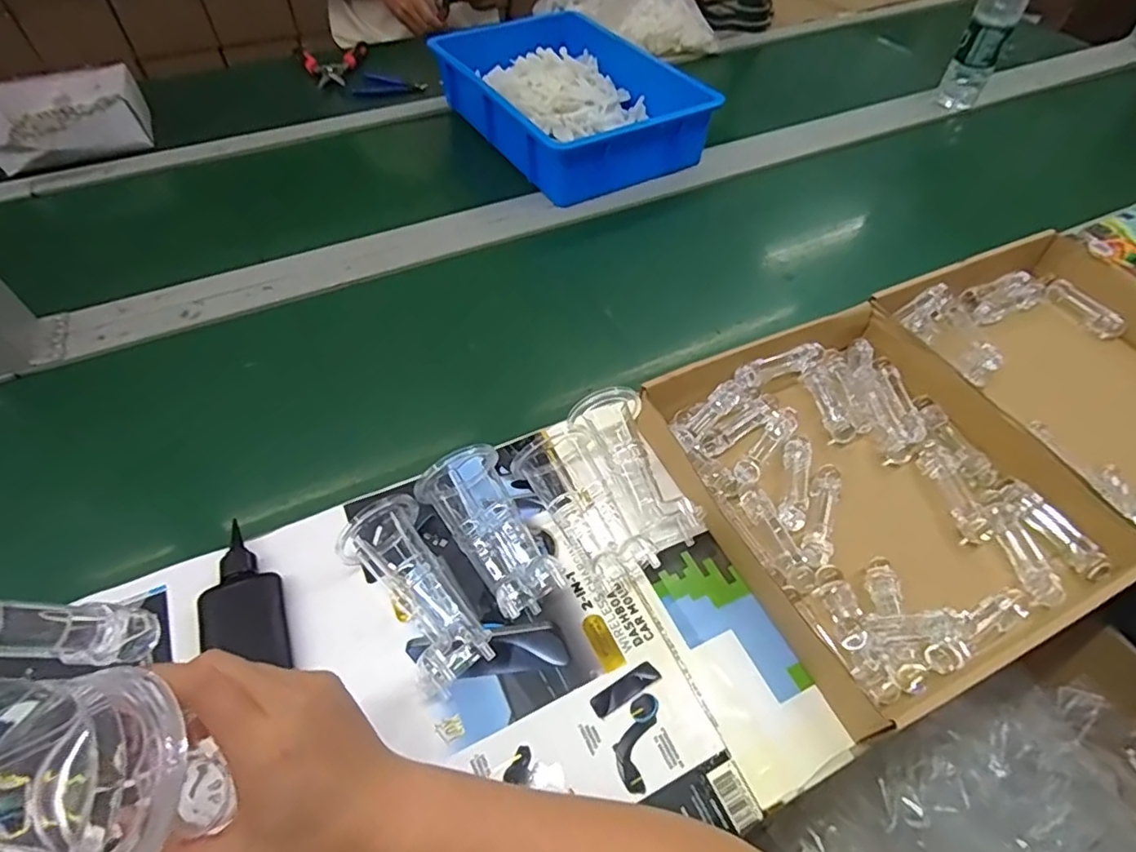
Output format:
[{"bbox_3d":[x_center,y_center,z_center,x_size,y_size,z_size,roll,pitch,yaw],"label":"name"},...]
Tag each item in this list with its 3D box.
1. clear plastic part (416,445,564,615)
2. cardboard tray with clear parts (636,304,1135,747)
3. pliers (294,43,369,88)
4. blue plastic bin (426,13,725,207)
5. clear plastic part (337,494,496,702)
[{"bbox_3d":[-0.057,0.076,0.464,0.071,0.058,0.135,-33,59,-24],"label":"clear plastic part"},{"bbox_3d":[0.252,0.046,0.492,0.284,0.053,0.301,-20,55,-16],"label":"cardboard tray with clear parts"},{"bbox_3d":[-0.414,-0.668,1.083,0.152,0.013,0.118,-31,69,-30],"label":"pliers"},{"bbox_3d":[0.000,-0.499,0.915,0.304,0.104,0.420,-22,56,-17],"label":"blue plastic bin"},{"bbox_3d":[-0.114,0.112,0.429,0.060,0.069,0.149,-31,59,-23],"label":"clear plastic part"}]

